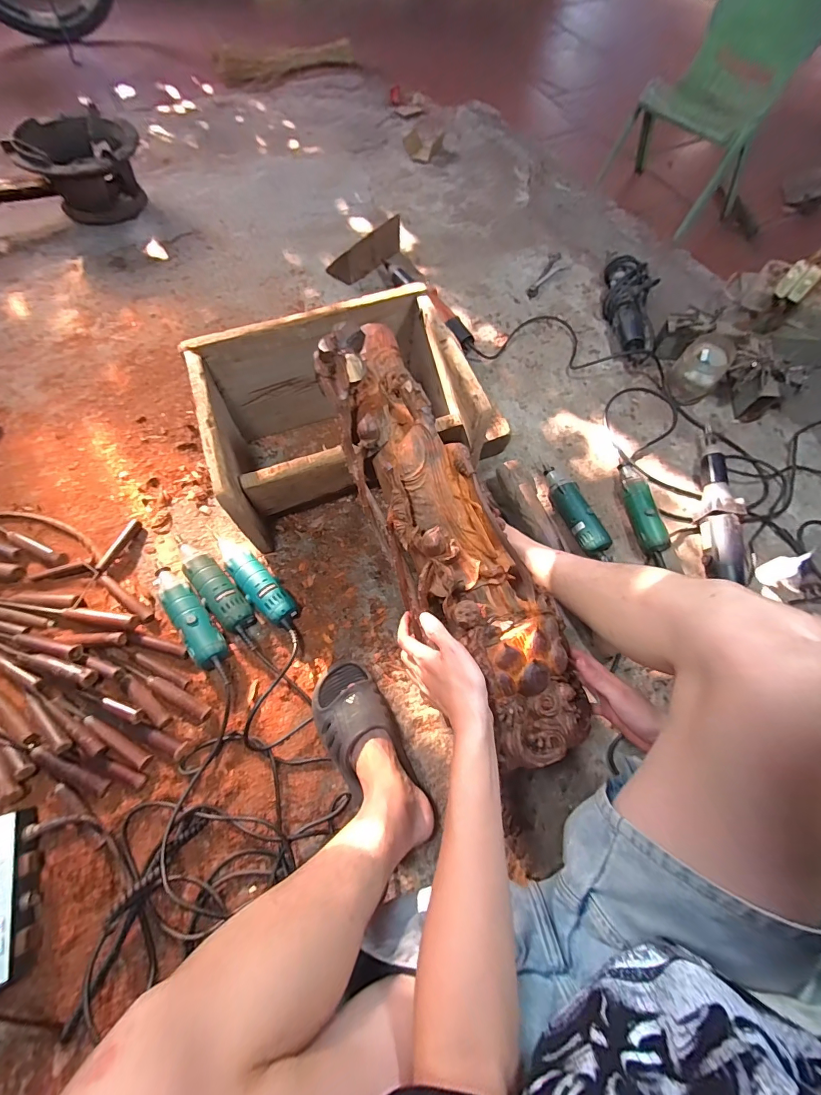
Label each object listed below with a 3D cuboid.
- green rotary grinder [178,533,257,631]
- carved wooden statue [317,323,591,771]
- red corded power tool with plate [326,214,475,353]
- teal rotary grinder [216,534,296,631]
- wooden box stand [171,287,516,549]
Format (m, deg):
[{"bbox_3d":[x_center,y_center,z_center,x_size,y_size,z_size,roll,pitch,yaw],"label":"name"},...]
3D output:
[{"bbox_3d":[-0.340,0.060,0.685,0.051,0.044,0.203,-40,75,-18],"label":"green rotary grinder"},{"bbox_3d":[0.050,-0.015,0.521,0.169,0.109,0.562,-27,85,-13],"label":"carved wooden statue"},{"bbox_3d":[-0.021,-0.635,1.007,0.210,0.075,0.453,-25,71,-13],"label":"red corded power tool with plate"},{"bbox_3d":[-0.269,0.053,0.691,0.054,0.044,0.211,-39,75,-18],"label":"teal rotary grinder"},{"bbox_3d":[-0.125,-0.216,0.727,0.408,0.254,0.287,-20,70,-11],"label":"wooden box stand"}]

